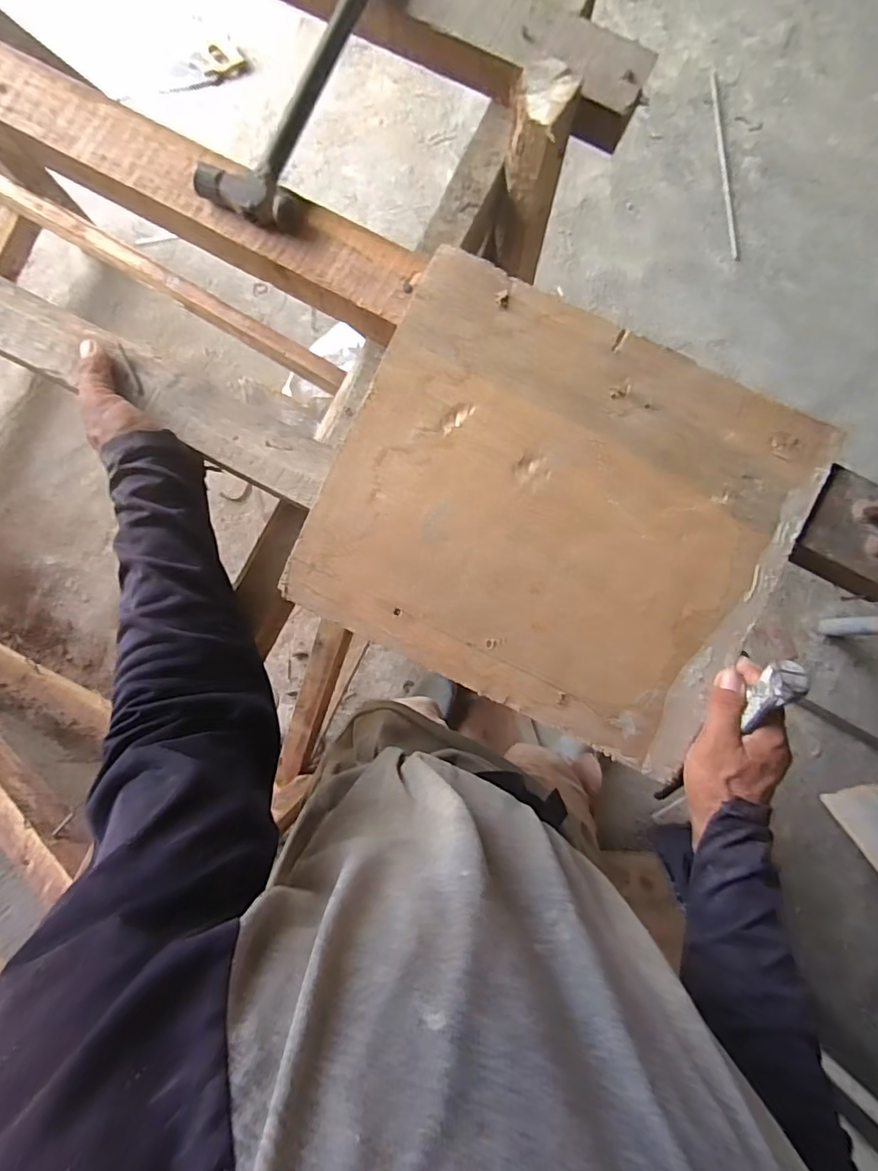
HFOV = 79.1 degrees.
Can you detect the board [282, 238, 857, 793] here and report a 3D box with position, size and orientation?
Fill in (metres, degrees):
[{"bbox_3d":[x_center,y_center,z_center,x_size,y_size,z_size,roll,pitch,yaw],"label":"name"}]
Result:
[{"bbox_3d":[0.099,-0.065,0.447,0.369,0.014,0.327,26,87,2],"label":"board"}]

